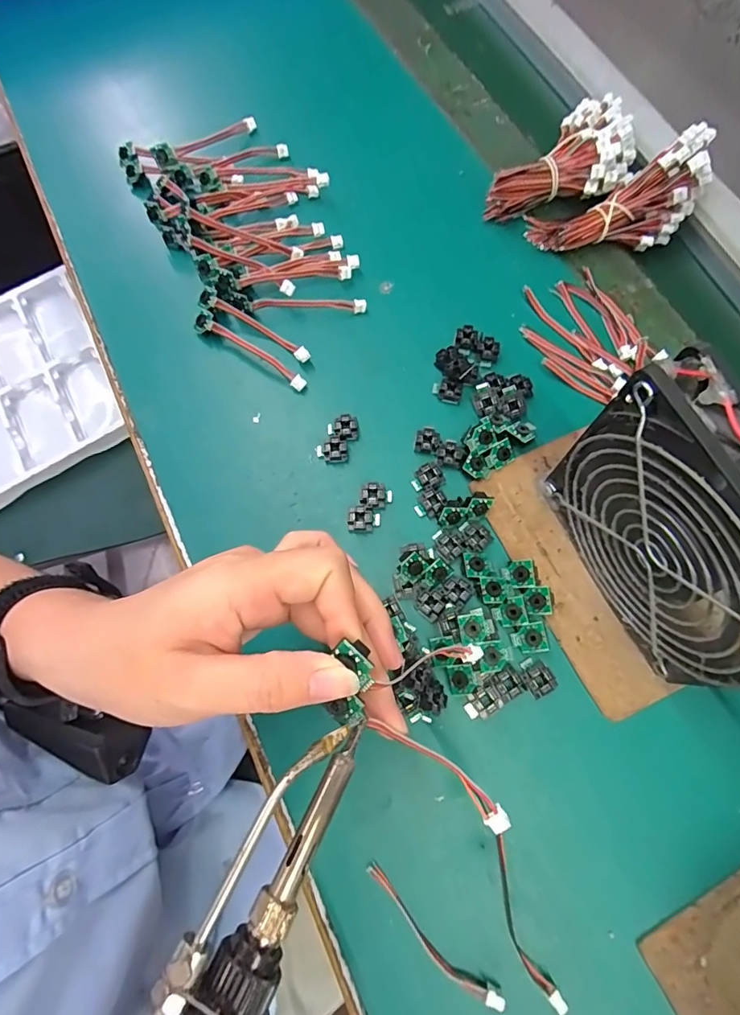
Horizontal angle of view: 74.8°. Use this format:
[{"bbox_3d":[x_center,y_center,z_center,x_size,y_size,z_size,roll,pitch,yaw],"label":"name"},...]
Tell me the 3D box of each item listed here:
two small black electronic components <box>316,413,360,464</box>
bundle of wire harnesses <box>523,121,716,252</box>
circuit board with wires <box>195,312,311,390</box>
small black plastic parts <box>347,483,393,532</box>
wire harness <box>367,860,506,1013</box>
[{"bbox_3d":[-0.019,-0.042,0.294,0.019,0.010,0.030,24,75,9],"label":"two small black electronic components"},{"bbox_3d":[0.166,-0.198,0.321,0.119,0.038,0.048,-18,72,13],"label":"bundle of wire harnesses"},{"bbox_3d":[-0.077,-0.101,0.313,0.085,0.012,0.013,31,76,11],"label":"circuit board with wires"},{"bbox_3d":[0.000,0.001,0.279,0.017,0.010,0.030,31,76,11],"label":"small black plastic parts"},{"bbox_3d":[0.026,0.193,0.217,0.073,0.010,0.011,38,77,13],"label":"wire harness"}]

